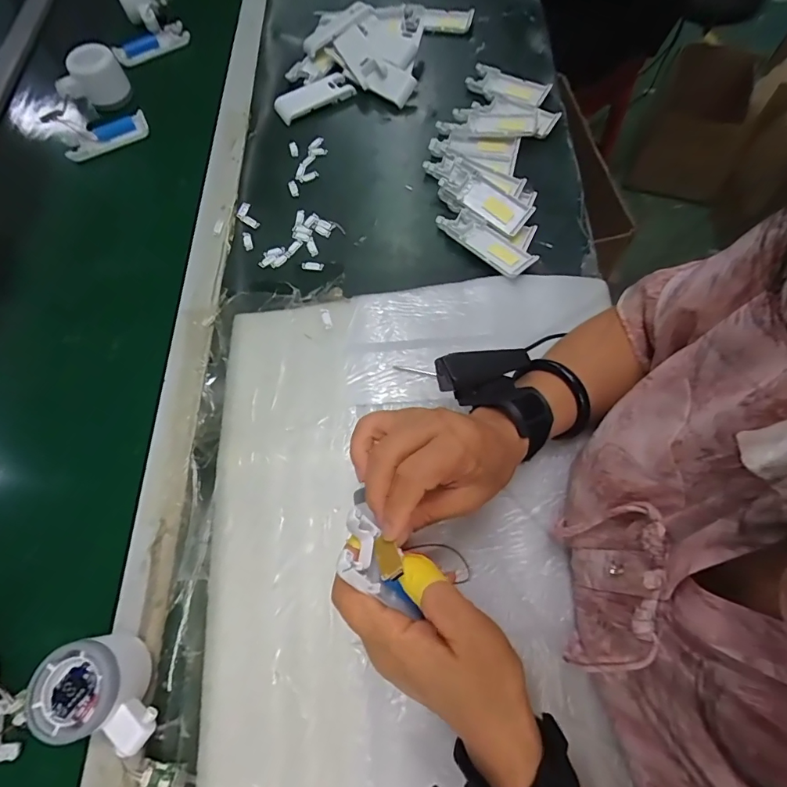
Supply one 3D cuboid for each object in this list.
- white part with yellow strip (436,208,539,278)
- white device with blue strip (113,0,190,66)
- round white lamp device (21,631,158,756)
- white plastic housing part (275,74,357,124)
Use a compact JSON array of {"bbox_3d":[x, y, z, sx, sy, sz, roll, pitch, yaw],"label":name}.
[{"bbox_3d":[0.099,-0.168,0.482,0.040,0.012,0.114,-41,72,-14],"label":"white part with yellow strip"},{"bbox_3d":[-0.364,-0.542,0.631,0.102,0.060,0.102,-24,69,-8],"label":"white device with blue strip"},{"bbox_3d":[-0.204,0.210,0.318,0.082,0.052,0.057,11,68,6],"label":"round white lamp device"},{"bbox_3d":[-0.104,-0.389,0.582,0.100,0.011,0.041,-29,69,-10],"label":"white plastic housing part"}]

